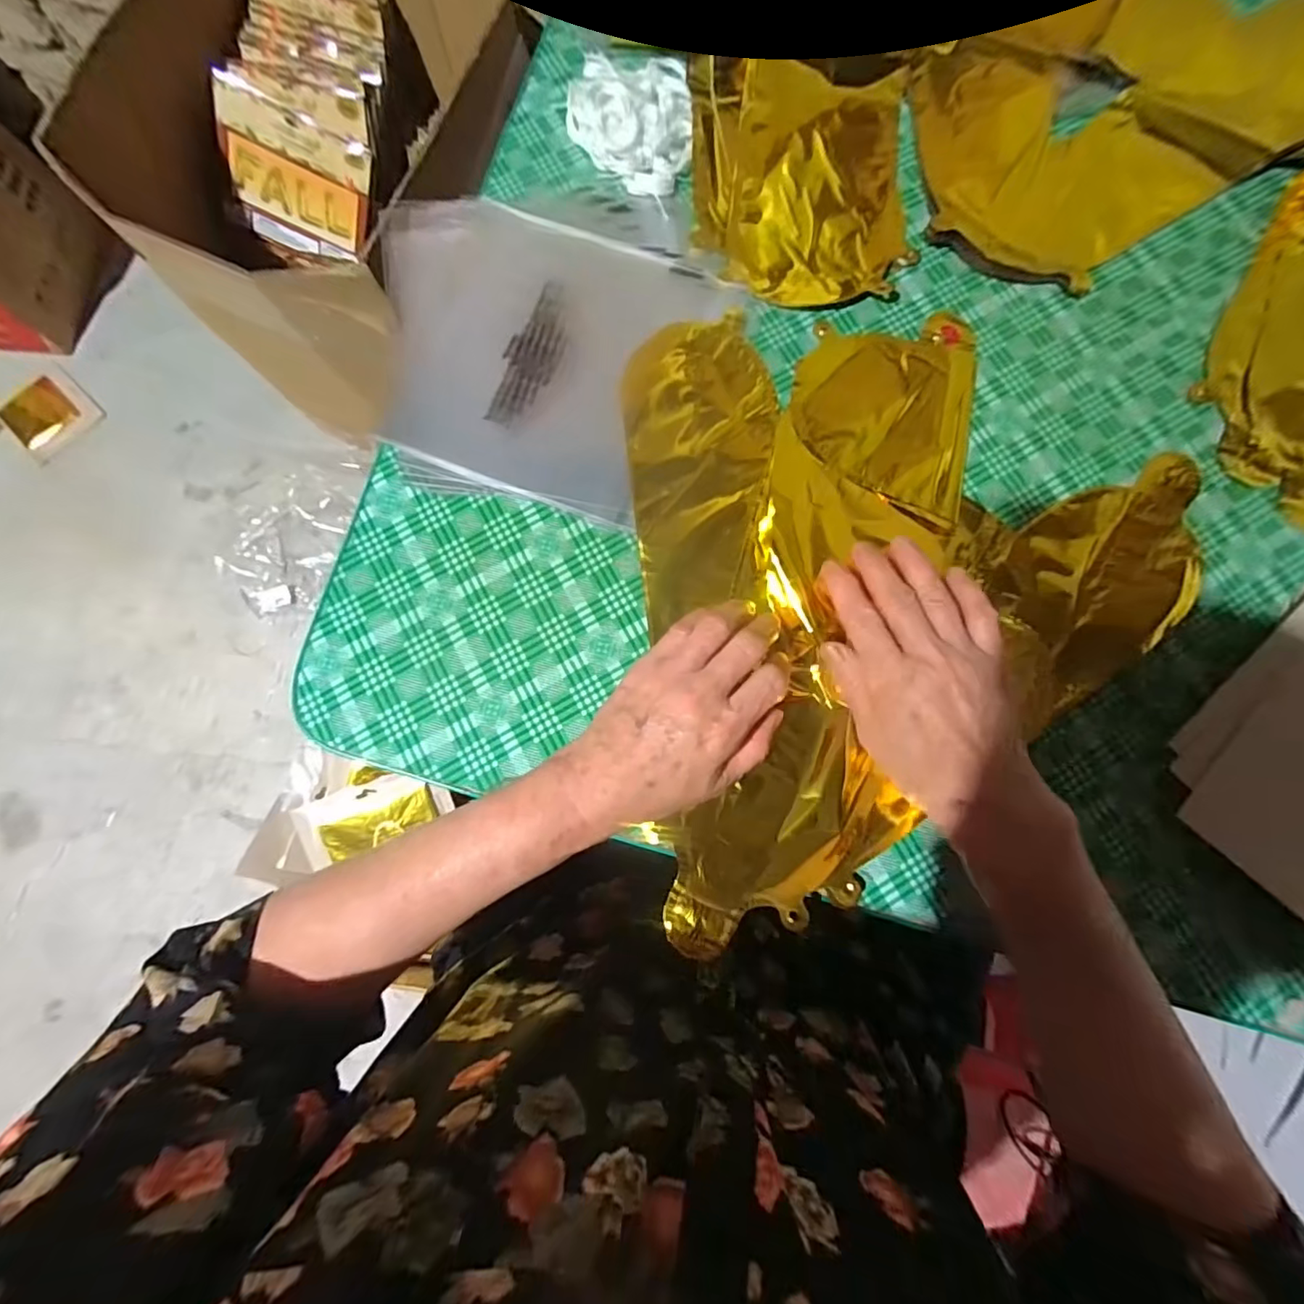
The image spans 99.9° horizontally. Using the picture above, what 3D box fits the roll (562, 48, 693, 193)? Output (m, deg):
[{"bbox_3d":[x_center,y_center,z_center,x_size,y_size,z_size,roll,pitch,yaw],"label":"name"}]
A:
[{"bbox_3d":[-0.016,-0.400,0.405,0.090,0.030,0.115,-4,81,1],"label":"roll"}]

